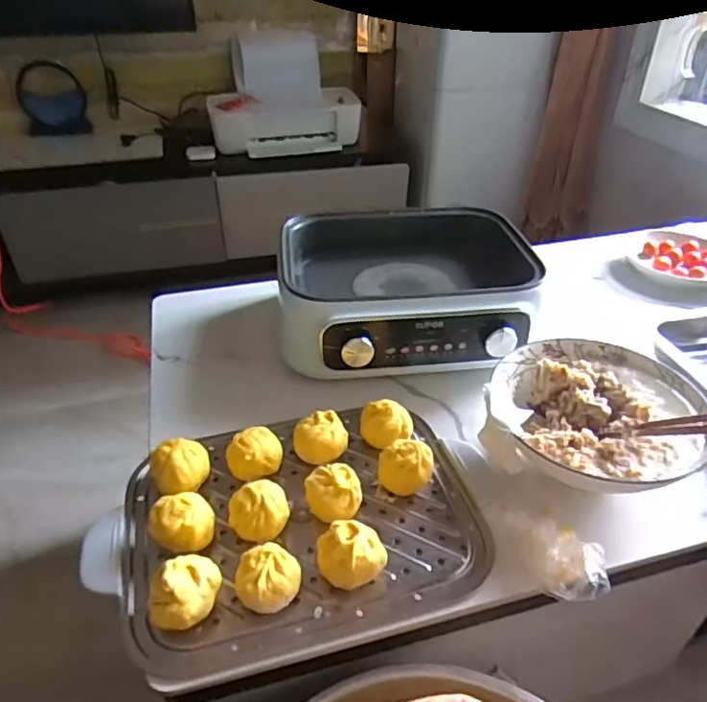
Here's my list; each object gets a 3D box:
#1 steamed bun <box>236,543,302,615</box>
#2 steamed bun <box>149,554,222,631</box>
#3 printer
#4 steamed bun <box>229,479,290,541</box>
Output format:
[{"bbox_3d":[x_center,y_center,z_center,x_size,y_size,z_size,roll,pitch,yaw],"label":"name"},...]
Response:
[{"bbox_3d":[-0.067,0.186,0.451,0.048,0.043,0.043,-2,37,-2],"label":"steamed bun"},{"bbox_3d":[-0.129,0.191,0.439,0.053,0.053,0.042,-19,41,-24],"label":"steamed bun"},{"bbox_3d":[-0.201,-0.739,1.604,0.405,0.275,0.254,-6,37,-8],"label":"printer"},{"bbox_3d":[-0.083,0.147,0.503,0.051,0.046,0.046,-13,39,-16],"label":"steamed bun"}]

